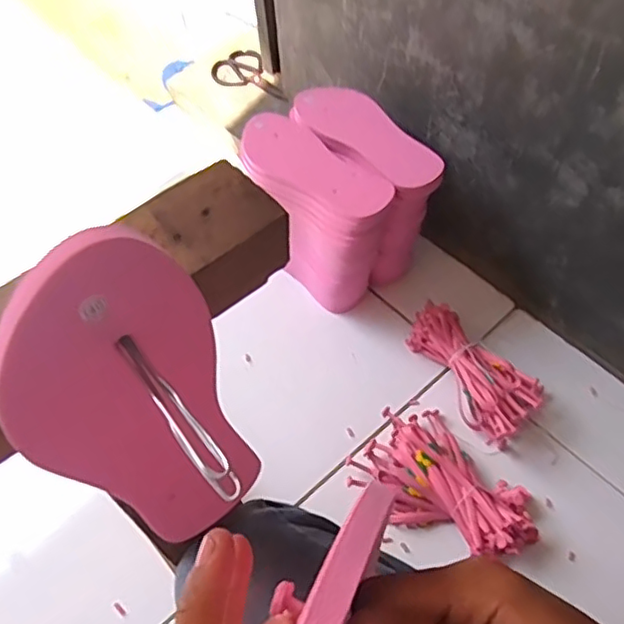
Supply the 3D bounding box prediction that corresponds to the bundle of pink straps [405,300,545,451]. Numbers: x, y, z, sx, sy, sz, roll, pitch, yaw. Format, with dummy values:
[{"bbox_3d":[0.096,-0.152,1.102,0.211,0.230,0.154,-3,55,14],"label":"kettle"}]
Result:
[{"bbox_3d":[0.216,0.075,0.841,0.093,0.058,0.209,-33,60,-16],"label":"bundle of pink straps"}]

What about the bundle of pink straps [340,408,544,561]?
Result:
[{"bbox_3d":[0.165,0.215,0.755,0.220,0.051,0.151,36,66,25],"label":"bundle of pink straps"}]

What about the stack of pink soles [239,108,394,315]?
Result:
[{"bbox_3d":[0.001,-0.126,0.895,0.101,0.238,0.246,-39,62,-19],"label":"stack of pink soles"}]

